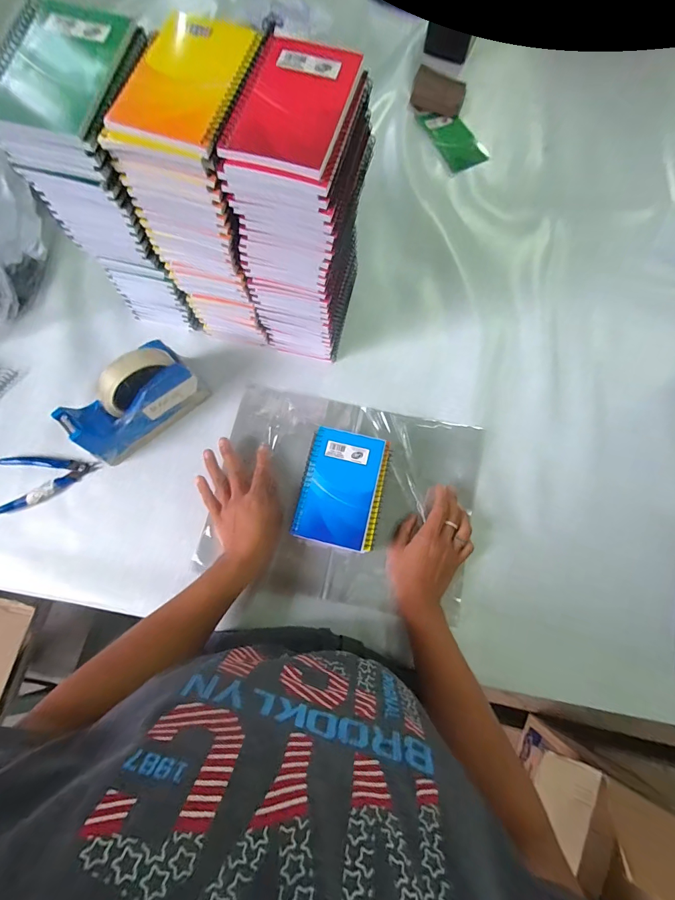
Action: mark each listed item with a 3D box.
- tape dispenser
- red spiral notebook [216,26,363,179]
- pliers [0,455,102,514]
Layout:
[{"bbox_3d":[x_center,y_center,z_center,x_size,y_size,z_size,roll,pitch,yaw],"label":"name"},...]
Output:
[{"bbox_3d":[-0.251,-0.061,0.477,0.157,0.108,0.056,-41,79,-10],"label":"tape dispenser"},{"bbox_3d":[-0.034,-0.273,0.306,0.080,0.012,0.133,16,77,3],"label":"red spiral notebook"},{"bbox_3d":[-0.374,0.032,0.501,0.119,0.015,0.073,-14,75,-4],"label":"pliers"}]

